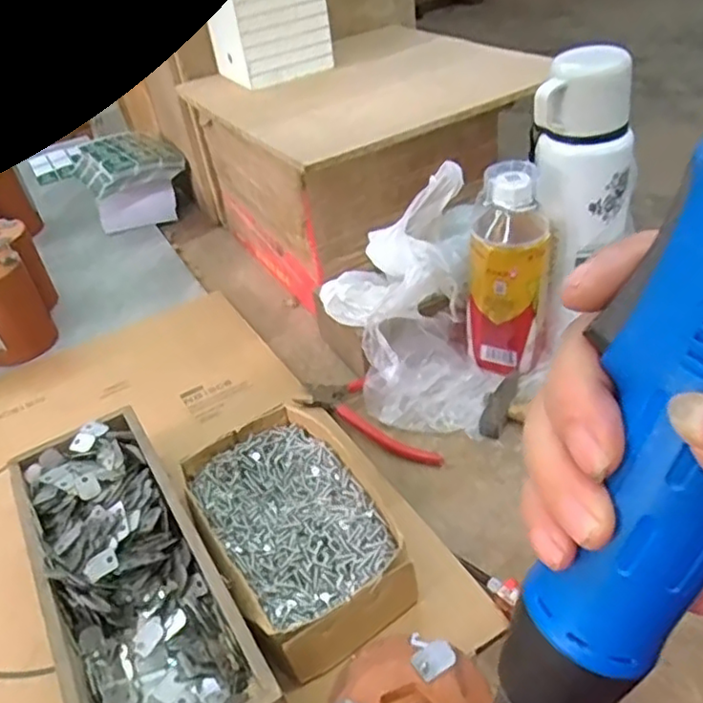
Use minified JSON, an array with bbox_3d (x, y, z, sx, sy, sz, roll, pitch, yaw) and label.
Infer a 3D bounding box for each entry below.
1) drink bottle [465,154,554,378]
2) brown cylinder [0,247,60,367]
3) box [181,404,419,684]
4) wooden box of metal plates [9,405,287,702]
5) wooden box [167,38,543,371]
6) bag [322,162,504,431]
[{"bbox_3d":[0.136,-0.068,0.571,0.066,0.173,0.054,-1,39,9],"label":"drink bottle"},{"bbox_3d":[-0.373,-0.047,0.699,0.078,0.099,0.070,-31,44,-26],"label":"brown cylinder"},{"bbox_3d":[-0.038,0.129,0.465,0.115,0.058,0.193,-26,42,-21],"label":"box"},{"bbox_3d":[-0.144,0.158,0.435,0.100,0.072,0.279,-26,42,-21],"label":"wooden box of metal plates"},{"bbox_3d":[0.015,-0.211,0.765,0.300,0.227,0.357,-24,41,-19],"label":"wooden box"},{"bbox_3d":[0.052,-0.042,0.596,0.145,0.170,0.171,-11,38,-4],"label":"bag"}]

